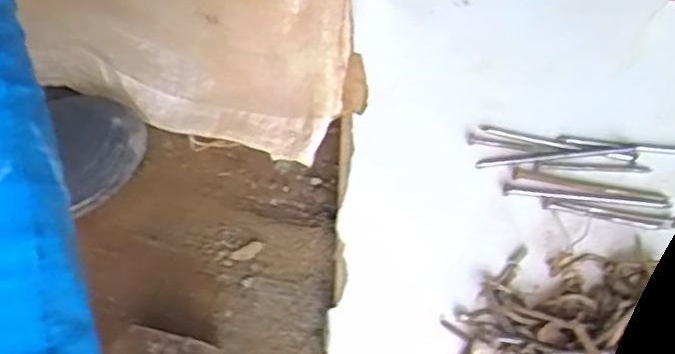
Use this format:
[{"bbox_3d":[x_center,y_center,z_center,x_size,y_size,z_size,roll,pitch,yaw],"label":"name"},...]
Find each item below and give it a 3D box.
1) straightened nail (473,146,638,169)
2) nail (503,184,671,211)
[{"bbox_3d":[0.145,-0.014,0.431,0.108,0.004,0.008,-6,50,-4],"label":"straightened nail"},{"bbox_3d":[0.158,0.013,0.415,0.103,0.008,0.009,3,50,3],"label":"nail"}]

